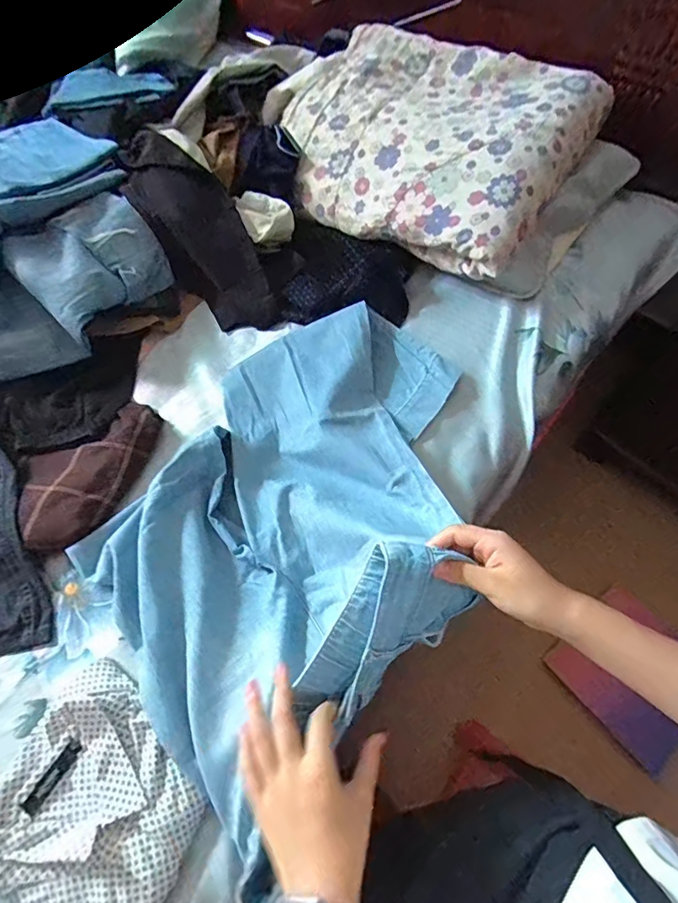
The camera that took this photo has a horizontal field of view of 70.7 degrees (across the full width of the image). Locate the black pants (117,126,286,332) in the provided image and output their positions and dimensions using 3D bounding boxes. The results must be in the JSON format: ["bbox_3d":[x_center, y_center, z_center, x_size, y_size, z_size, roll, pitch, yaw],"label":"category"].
[{"bbox_3d":[-0.238,-0.372,0.818,0.132,0.061,0.391,-34,89,-17],"label":"black pants"}]

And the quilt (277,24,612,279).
[{"bbox_3d":[0.148,-0.540,0.832,0.486,0.146,0.355,31,66,16],"label":"quilt"}]

